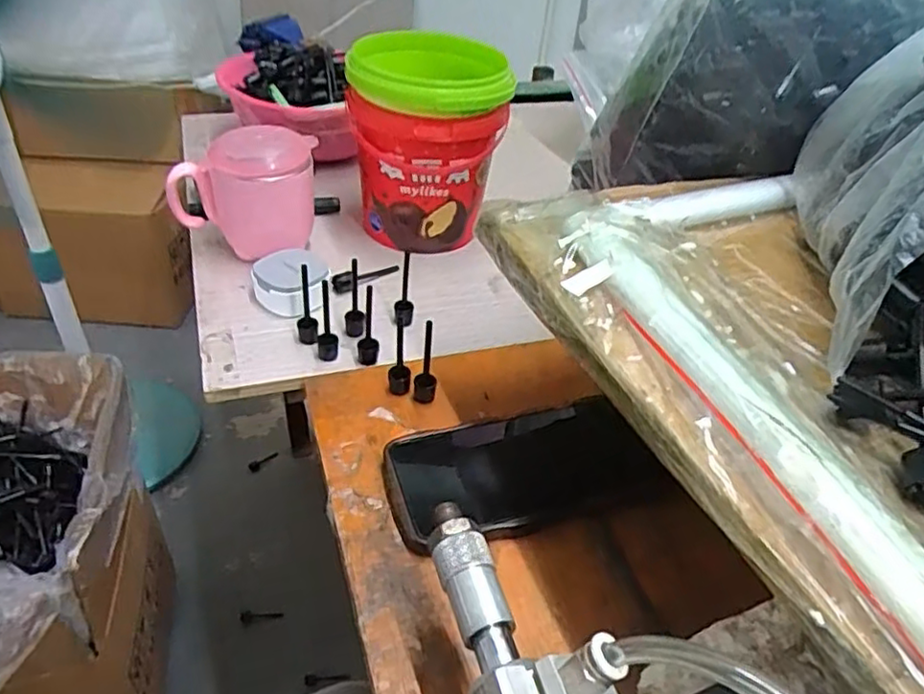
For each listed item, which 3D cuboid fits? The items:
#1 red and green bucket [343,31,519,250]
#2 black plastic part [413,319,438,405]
[{"bbox_3d":[-0.033,-0.173,0.584,0.125,0.159,0.135,3,39,-4],"label":"red and green bucket"},{"bbox_3d":[-0.023,0.013,0.432,0.015,0.060,0.014,3,39,-4],"label":"black plastic part"}]

